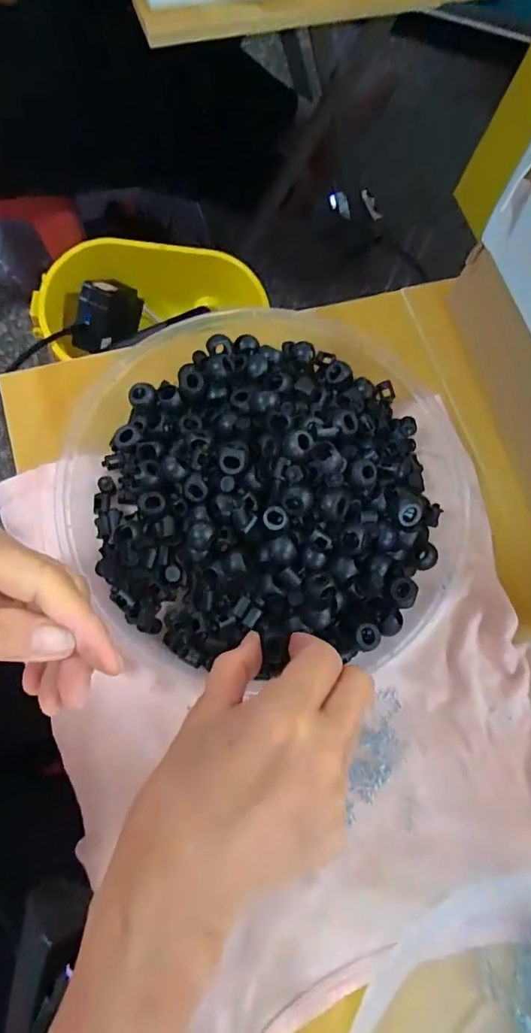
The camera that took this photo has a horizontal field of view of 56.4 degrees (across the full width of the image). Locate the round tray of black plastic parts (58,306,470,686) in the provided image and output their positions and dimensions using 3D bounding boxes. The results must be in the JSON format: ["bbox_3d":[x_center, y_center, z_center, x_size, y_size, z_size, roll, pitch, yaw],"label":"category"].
[{"bbox_3d":[0.007,-0.023,0.297,0.240,0.058,0.212,-8,74,-3],"label":"round tray of black plastic parts"}]

